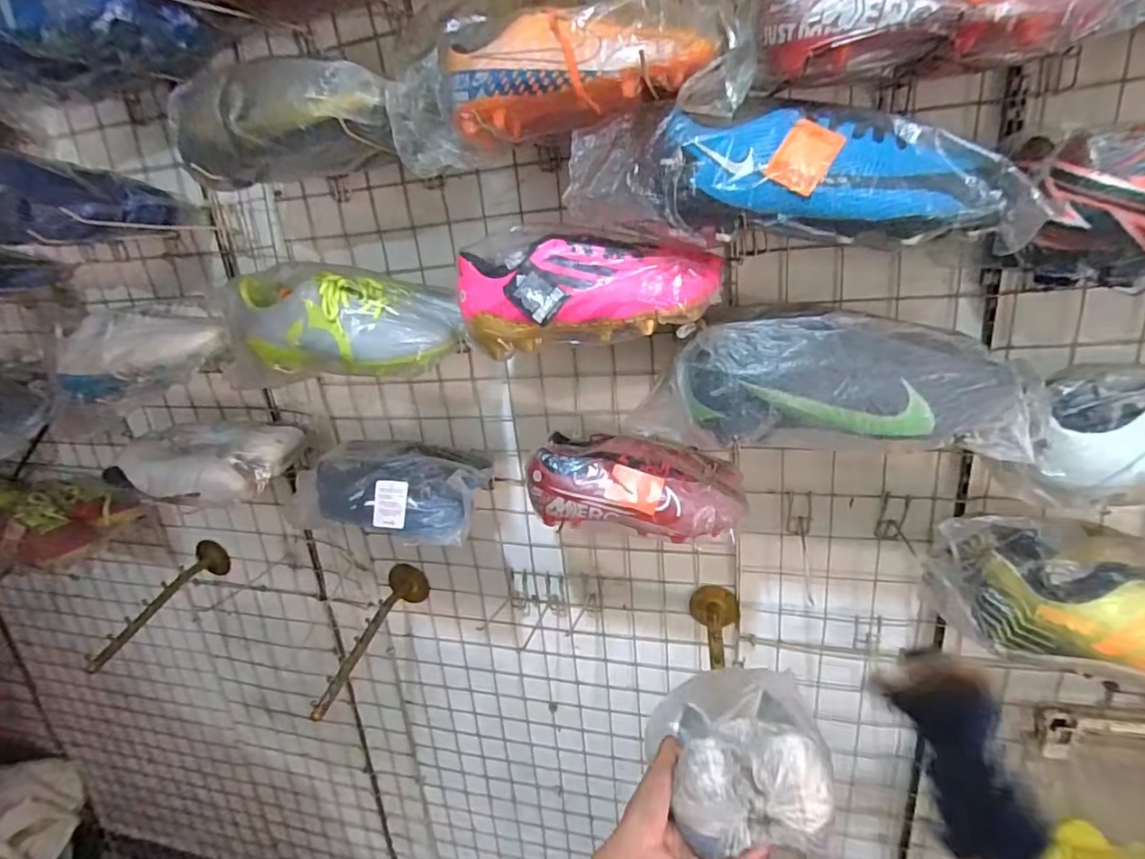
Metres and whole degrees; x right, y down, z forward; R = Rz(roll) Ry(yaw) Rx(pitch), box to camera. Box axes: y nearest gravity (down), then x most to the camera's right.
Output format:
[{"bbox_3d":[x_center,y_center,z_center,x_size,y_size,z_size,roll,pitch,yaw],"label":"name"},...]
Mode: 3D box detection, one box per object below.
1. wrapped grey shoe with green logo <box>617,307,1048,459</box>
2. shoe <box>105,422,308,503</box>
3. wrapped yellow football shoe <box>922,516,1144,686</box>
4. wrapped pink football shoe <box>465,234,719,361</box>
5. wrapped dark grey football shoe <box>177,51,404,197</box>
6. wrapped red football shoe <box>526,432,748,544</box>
[{"bbox_3d":[0.228,-0.045,0.499,0.330,0.111,0.080,0,21,14],"label":"wrapped grey shoe with green logo"},{"bbox_3d":[-0.526,0.044,0.775,0.242,0.067,0.128,-1,20,11],"label":"shoe"},{"bbox_3d":[0.510,0.143,0.503,0.303,0.122,0.117,6,23,29],"label":"wrapped yellow football shoe"},{"bbox_3d":[0.015,-0.137,0.539,0.243,0.095,0.121,-2,20,8],"label":"wrapped pink football shoe"},{"bbox_3d":[-0.278,-0.305,0.538,0.226,0.102,0.095,3,21,22],"label":"wrapped dark grey football shoe"},{"bbox_3d":[0.074,0.057,0.626,0.227,0.080,0.116,0,21,14],"label":"wrapped red football shoe"}]

